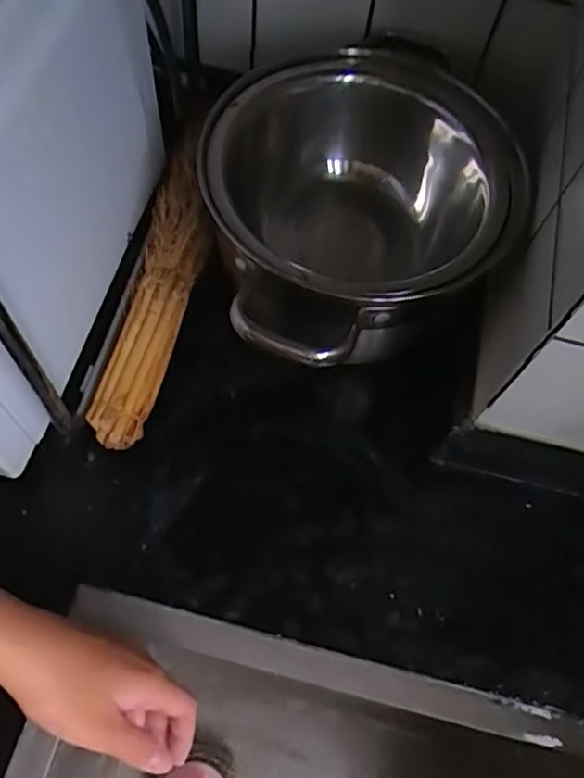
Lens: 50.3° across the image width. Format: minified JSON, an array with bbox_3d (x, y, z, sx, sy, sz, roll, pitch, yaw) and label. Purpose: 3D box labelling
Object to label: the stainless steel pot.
[{"bbox_3d":[0.057,-0.121,0.494,0.237,0.151,0.236,1,65,-3],"label":"stainless steel pot"}]

